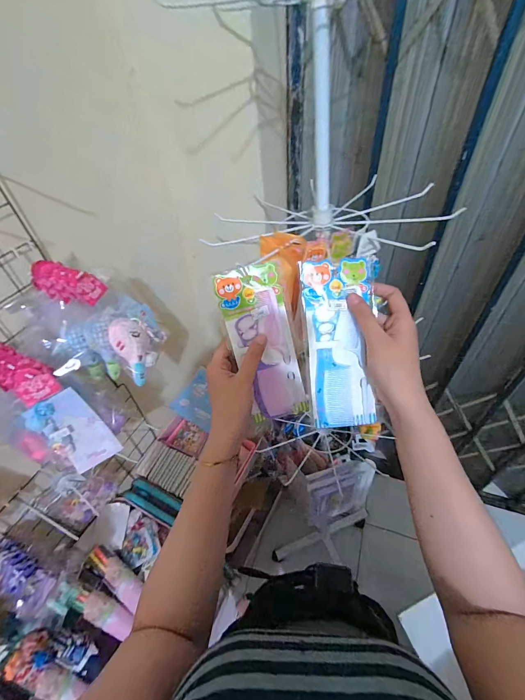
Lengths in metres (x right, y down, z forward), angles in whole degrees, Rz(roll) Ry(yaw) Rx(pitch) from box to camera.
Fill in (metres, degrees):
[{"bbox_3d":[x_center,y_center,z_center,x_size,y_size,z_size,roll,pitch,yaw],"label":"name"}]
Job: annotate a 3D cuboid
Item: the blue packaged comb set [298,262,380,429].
[{"bbox_3d":[0.091,-0.007,0.369,0.080,0.189,0.008,-5,5,1],"label":"blue packaged comb set"}]

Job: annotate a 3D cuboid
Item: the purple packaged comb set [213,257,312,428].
[{"bbox_3d":[0.004,-0.004,0.394,0.075,0.191,0.017,-20,16,-13],"label":"purple packaged comb set"}]

